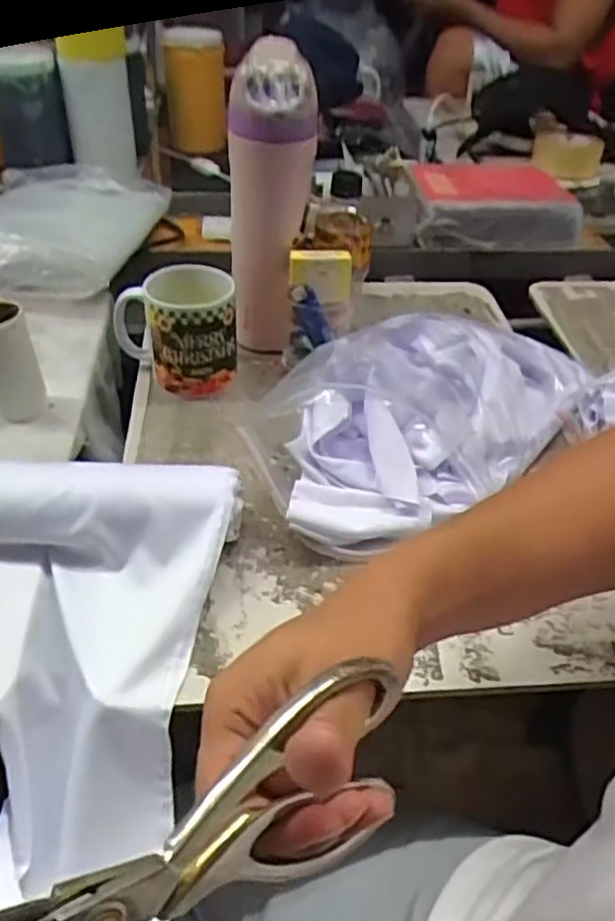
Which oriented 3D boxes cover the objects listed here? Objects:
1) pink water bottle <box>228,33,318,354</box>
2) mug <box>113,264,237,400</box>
[{"bbox_3d":[-0.035,-0.236,0.683,0.077,0.274,0.060,3,41,-1],"label":"pink water bottle"},{"bbox_3d":[-0.126,-0.127,0.689,0.106,0.095,0.100,-7,42,-12],"label":"mug"}]

